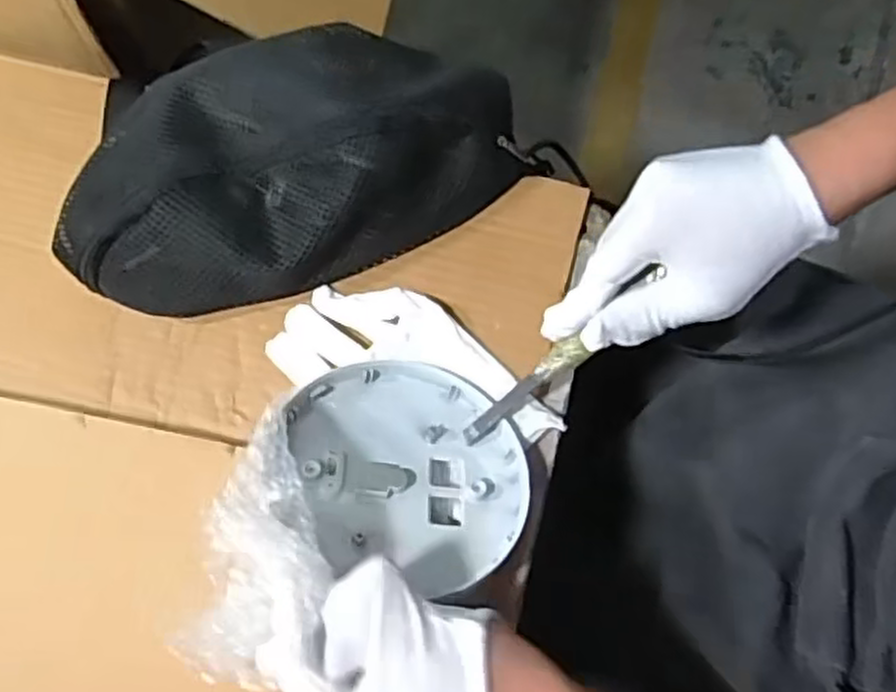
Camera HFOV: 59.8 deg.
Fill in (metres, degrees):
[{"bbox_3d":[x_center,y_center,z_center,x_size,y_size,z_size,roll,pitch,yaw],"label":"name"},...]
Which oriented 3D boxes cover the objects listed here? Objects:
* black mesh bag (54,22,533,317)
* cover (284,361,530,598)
[{"bbox_3d":[-0.102,-0.113,0.467,0.275,0.077,0.147,-22,74,-5],"label":"black mesh bag"},{"bbox_3d":[-0.018,0.065,0.413,0.115,0.018,0.133,-16,59,-23],"label":"cover"}]

